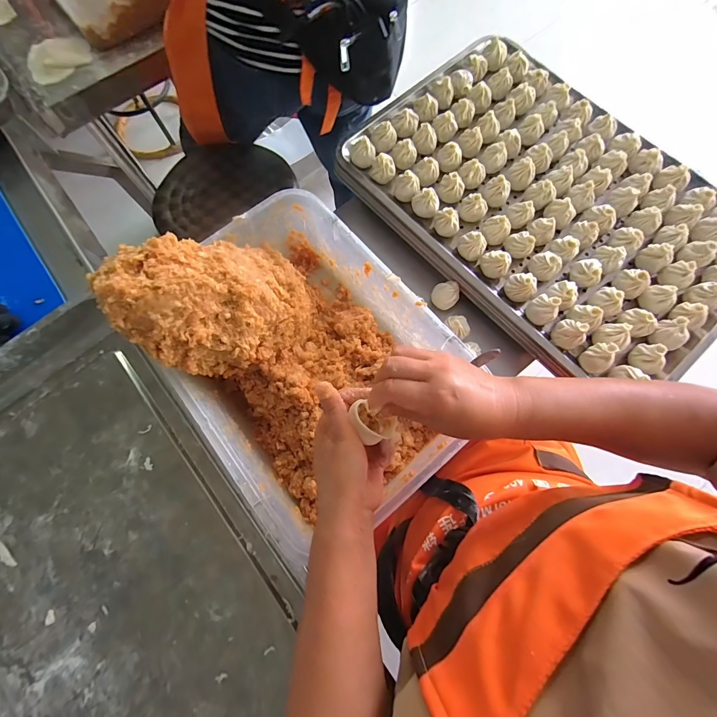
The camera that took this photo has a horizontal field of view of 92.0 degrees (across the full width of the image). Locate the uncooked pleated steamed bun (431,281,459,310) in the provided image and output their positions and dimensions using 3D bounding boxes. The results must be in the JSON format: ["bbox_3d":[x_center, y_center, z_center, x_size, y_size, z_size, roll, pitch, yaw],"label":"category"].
[{"bbox_3d":[0.129,-0.095,0.517,0.038,0.026,0.034,11,75,5],"label":"uncooked pleated steamed bun"}]

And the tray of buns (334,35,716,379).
[{"bbox_3d":[0.285,-0.248,0.526,0.385,0.045,0.588,-41,77,-9],"label":"tray of buns"}]

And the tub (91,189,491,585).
[{"bbox_3d":[-0.077,-0.030,0.402,0.271,0.221,0.331,-38,77,-9],"label":"tub"}]

